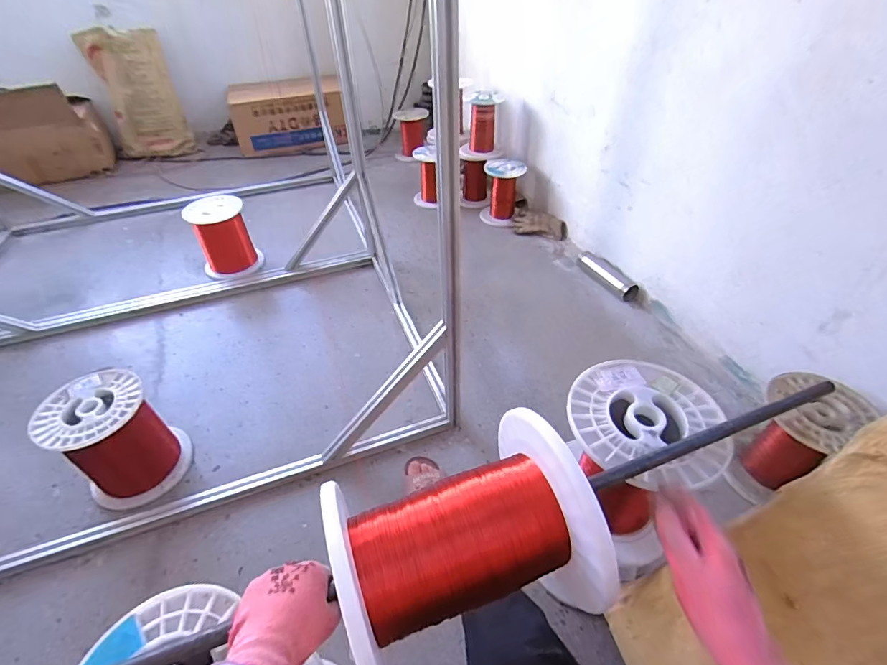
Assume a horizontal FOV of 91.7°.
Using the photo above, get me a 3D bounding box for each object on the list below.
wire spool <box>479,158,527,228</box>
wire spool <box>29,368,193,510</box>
[{"bbox_3d":[0.248,-0.587,1.809,0.168,0.219,0.191,5,44,6],"label":"wire spool"},{"bbox_3d":[-0.716,0.238,0.954,0.212,0.233,0.199,0,43,0],"label":"wire spool"}]

